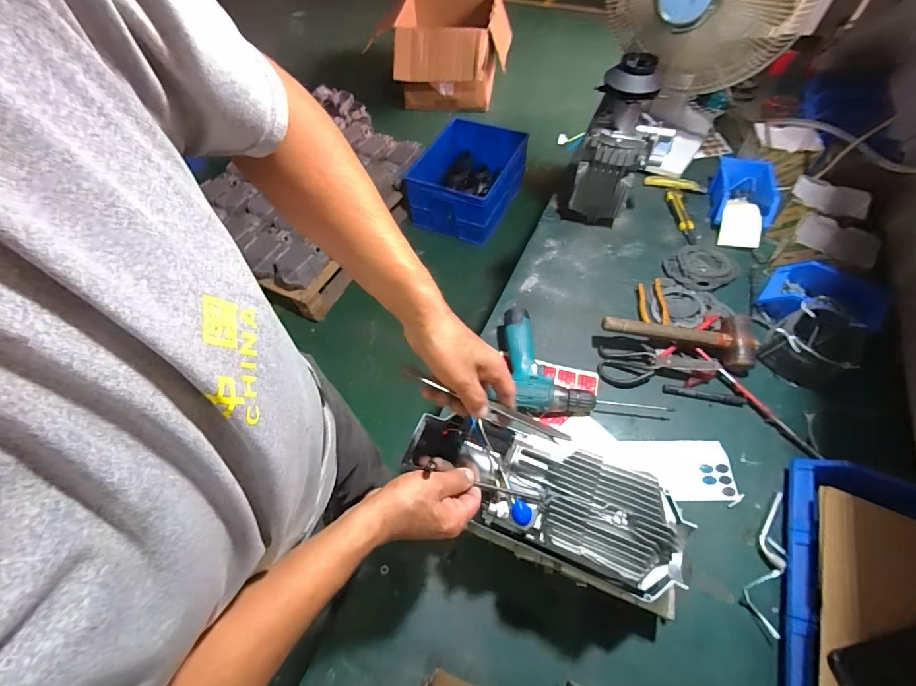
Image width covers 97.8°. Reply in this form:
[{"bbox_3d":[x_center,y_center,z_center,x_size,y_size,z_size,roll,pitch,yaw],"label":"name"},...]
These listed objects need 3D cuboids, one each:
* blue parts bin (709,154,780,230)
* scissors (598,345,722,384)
[{"bbox_3d":[0.684,-0.354,0.957,0.138,0.066,0.194,18,60,13],"label":"blue parts bin"},{"bbox_3d":[0.368,0.043,0.744,0.200,0.021,0.068,-1,57,16],"label":"scissors"}]

